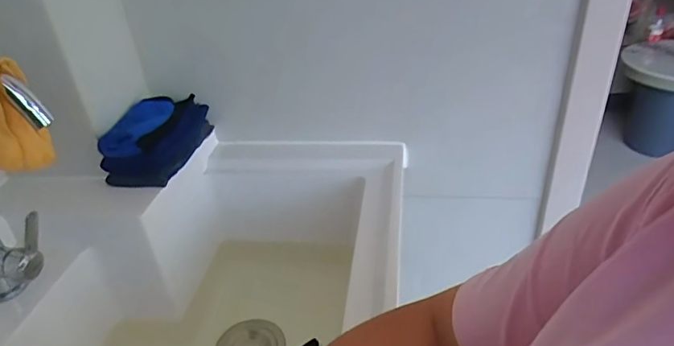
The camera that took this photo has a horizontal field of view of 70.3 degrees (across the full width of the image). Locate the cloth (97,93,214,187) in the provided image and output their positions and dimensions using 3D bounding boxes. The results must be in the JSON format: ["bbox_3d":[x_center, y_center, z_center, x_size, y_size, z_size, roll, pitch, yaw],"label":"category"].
[{"bbox_3d":[-0.289,-0.065,0.777,0.102,0.077,0.195,1,34,8],"label":"cloth"}]

